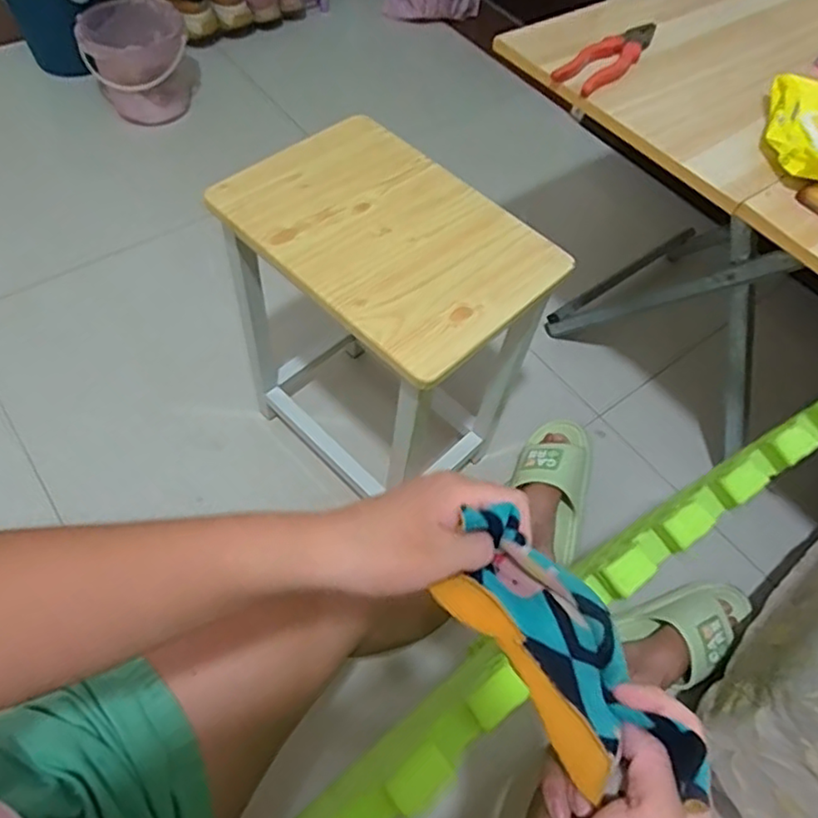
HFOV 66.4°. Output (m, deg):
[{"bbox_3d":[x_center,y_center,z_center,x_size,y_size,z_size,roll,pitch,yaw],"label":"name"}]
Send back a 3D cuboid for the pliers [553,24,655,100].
[{"bbox_3d":[0.240,-0.409,0.722,0.053,0.012,0.189,38,62,19],"label":"pliers"}]

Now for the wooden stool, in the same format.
[{"bbox_3d":[-0.046,-0.076,0.835,0.342,0.431,0.255,41,63,20],"label":"wooden stool"}]

